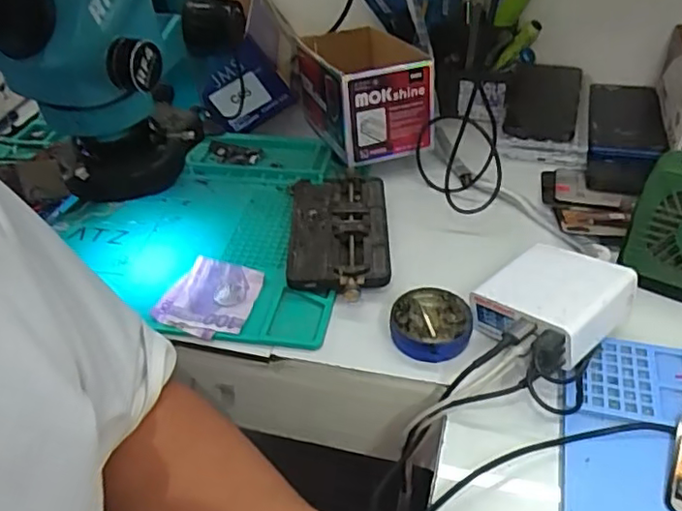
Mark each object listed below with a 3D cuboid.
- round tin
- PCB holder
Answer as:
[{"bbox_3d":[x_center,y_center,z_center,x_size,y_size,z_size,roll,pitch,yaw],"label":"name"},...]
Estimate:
[{"bbox_3d":[0.070,0.054,0.481,0.060,0.018,0.059,-2,41,2],"label":"round tin"},{"bbox_3d":[-0.002,-0.024,0.561,0.087,0.026,0.166,-2,41,1],"label":"PCB holder"}]

